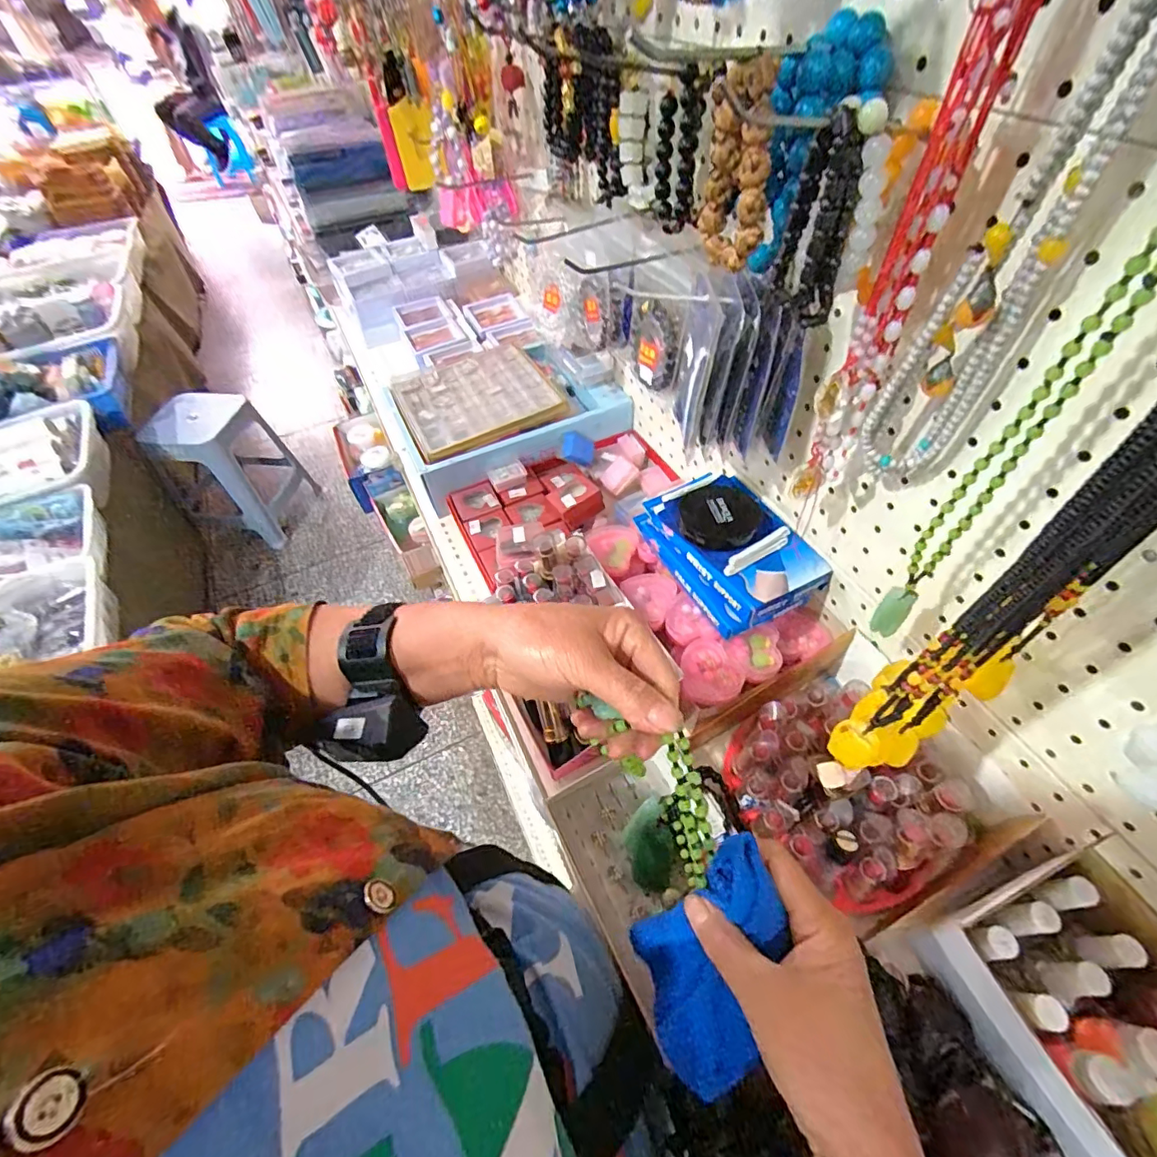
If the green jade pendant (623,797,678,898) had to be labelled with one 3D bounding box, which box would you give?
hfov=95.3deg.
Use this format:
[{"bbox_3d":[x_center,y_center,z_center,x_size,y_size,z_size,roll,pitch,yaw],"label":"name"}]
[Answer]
[{"bbox_3d":[0.055,0.208,0.409,0.042,0.004,0.061,-35,50,21],"label":"green jade pendant"}]

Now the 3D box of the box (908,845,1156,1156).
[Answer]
[{"bbox_3d":[0.316,0.271,0.299,0.113,0.090,0.183,-21,54,-12],"label":"box"}]

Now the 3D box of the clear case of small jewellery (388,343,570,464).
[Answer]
[{"bbox_3d":[-0.138,-0.244,0.698,0.190,0.023,0.186,-23,55,-13],"label":"clear case of small jewellery"}]

